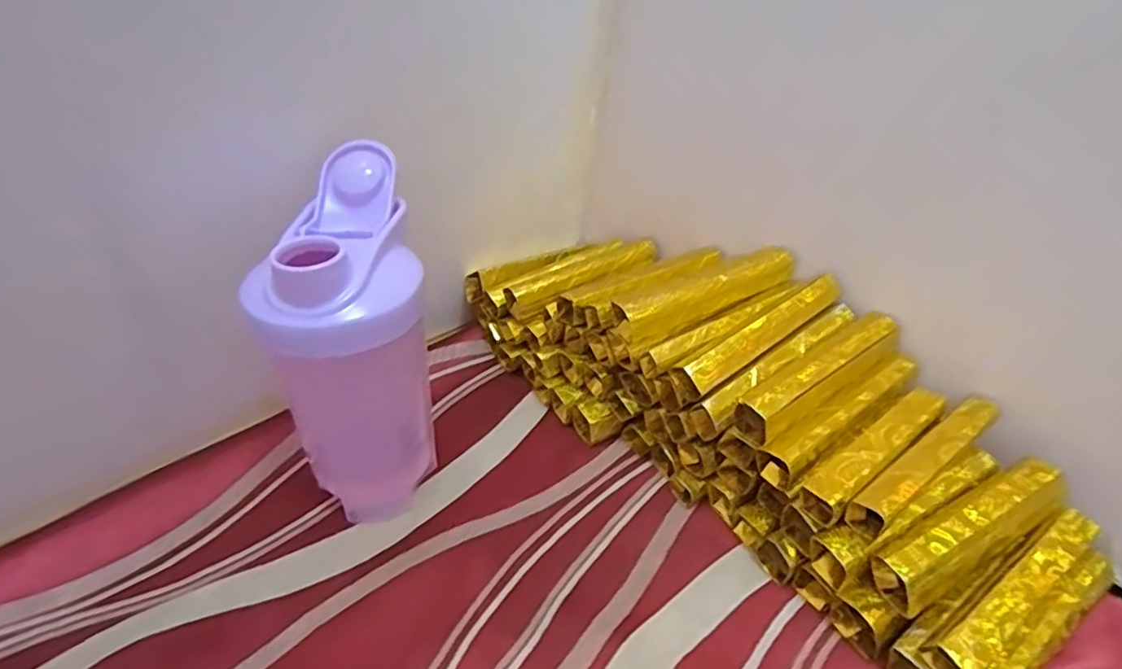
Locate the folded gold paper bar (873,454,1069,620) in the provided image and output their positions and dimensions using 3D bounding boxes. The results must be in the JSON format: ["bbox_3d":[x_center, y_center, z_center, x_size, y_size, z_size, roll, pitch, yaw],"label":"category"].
[{"bbox_3d":[0.216,0.102,0.325,0.126,0.027,0.027,-18,40,-23],"label":"folded gold paper bar"}]

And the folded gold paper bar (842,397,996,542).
[{"bbox_3d":[0.200,0.069,0.339,0.133,0.018,0.019,-24,43,-30],"label":"folded gold paper bar"}]

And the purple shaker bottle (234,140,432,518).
[{"bbox_3d":[-0.117,0.010,0.352,0.079,0.187,0.109,-11,37,-17],"label":"purple shaker bottle"}]

